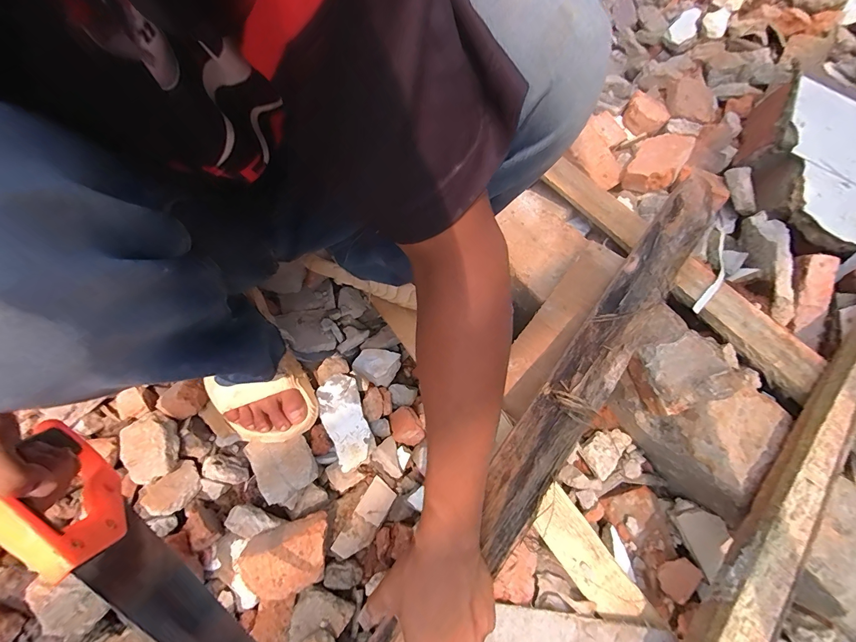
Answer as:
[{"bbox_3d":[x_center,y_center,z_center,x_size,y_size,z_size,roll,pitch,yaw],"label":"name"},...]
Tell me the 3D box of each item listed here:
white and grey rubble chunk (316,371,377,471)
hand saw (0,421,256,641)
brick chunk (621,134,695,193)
[{"bbox_3d":[-0.121,0.147,0.541,0.059,0.025,0.132,-19,65,-8],"label":"white and grey rubble chunk"},{"bbox_3d":[-0.164,0.249,0.288,0.414,0.104,0.024,42,71,-1],"label":"hand saw"},{"bbox_3d":[0.455,-0.314,0.717,0.094,0.040,0.152,23,67,31],"label":"brick chunk"}]

